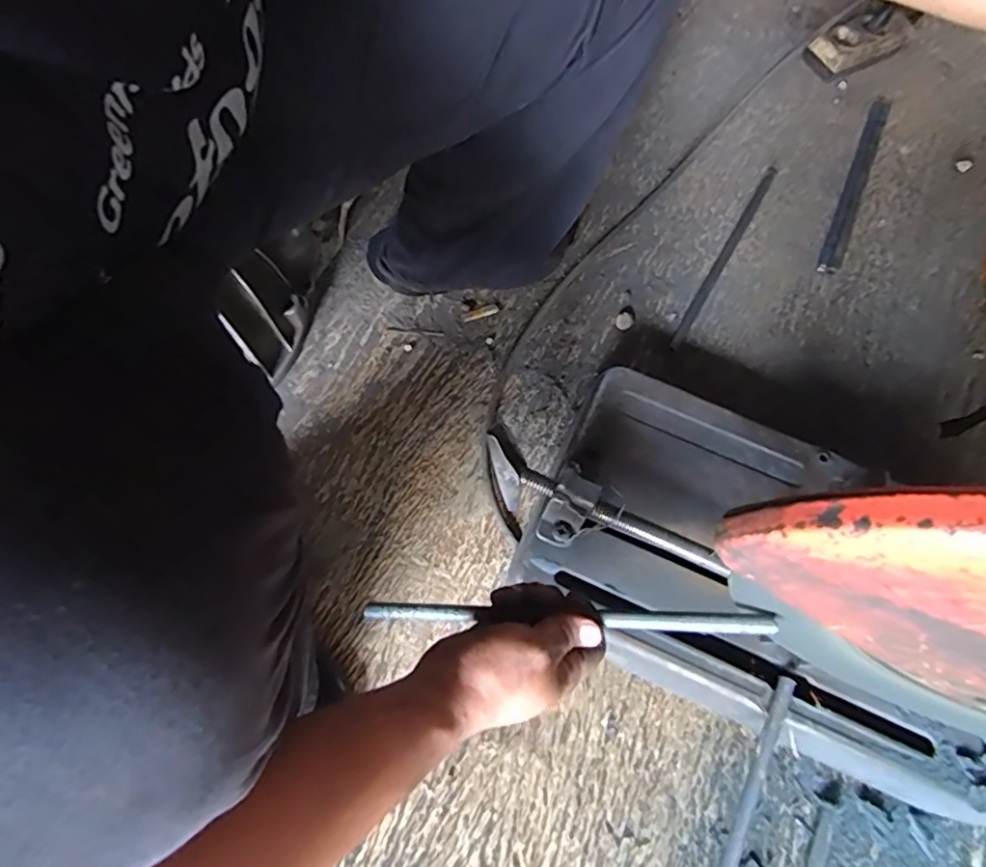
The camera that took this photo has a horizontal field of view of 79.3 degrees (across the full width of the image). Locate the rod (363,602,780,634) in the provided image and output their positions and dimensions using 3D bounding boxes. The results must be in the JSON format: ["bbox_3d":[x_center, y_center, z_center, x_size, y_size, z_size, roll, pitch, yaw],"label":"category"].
[{"bbox_3d":[0.035,0.129,0.416,0.293,0.008,0.013,-5,67,23],"label":"rod"}]

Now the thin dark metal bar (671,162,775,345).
[{"bbox_3d":[0.284,-0.216,0.721,0.014,0.011,0.299,30,71,9],"label":"thin dark metal bar"}]

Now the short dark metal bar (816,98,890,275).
[{"bbox_3d":[0.464,-0.320,0.757,0.027,0.008,0.300,25,70,8],"label":"short dark metal bar"}]

